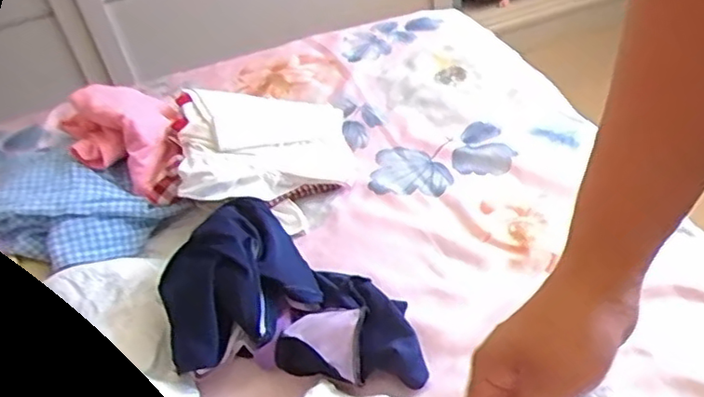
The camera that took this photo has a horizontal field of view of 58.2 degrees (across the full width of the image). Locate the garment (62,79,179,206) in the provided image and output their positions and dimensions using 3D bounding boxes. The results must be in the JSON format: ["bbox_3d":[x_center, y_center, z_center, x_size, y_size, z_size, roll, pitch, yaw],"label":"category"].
[{"bbox_3d":[-0.259,-0.072,0.716,0.123,0.088,0.152,-20,44,-14],"label":"garment"}]

